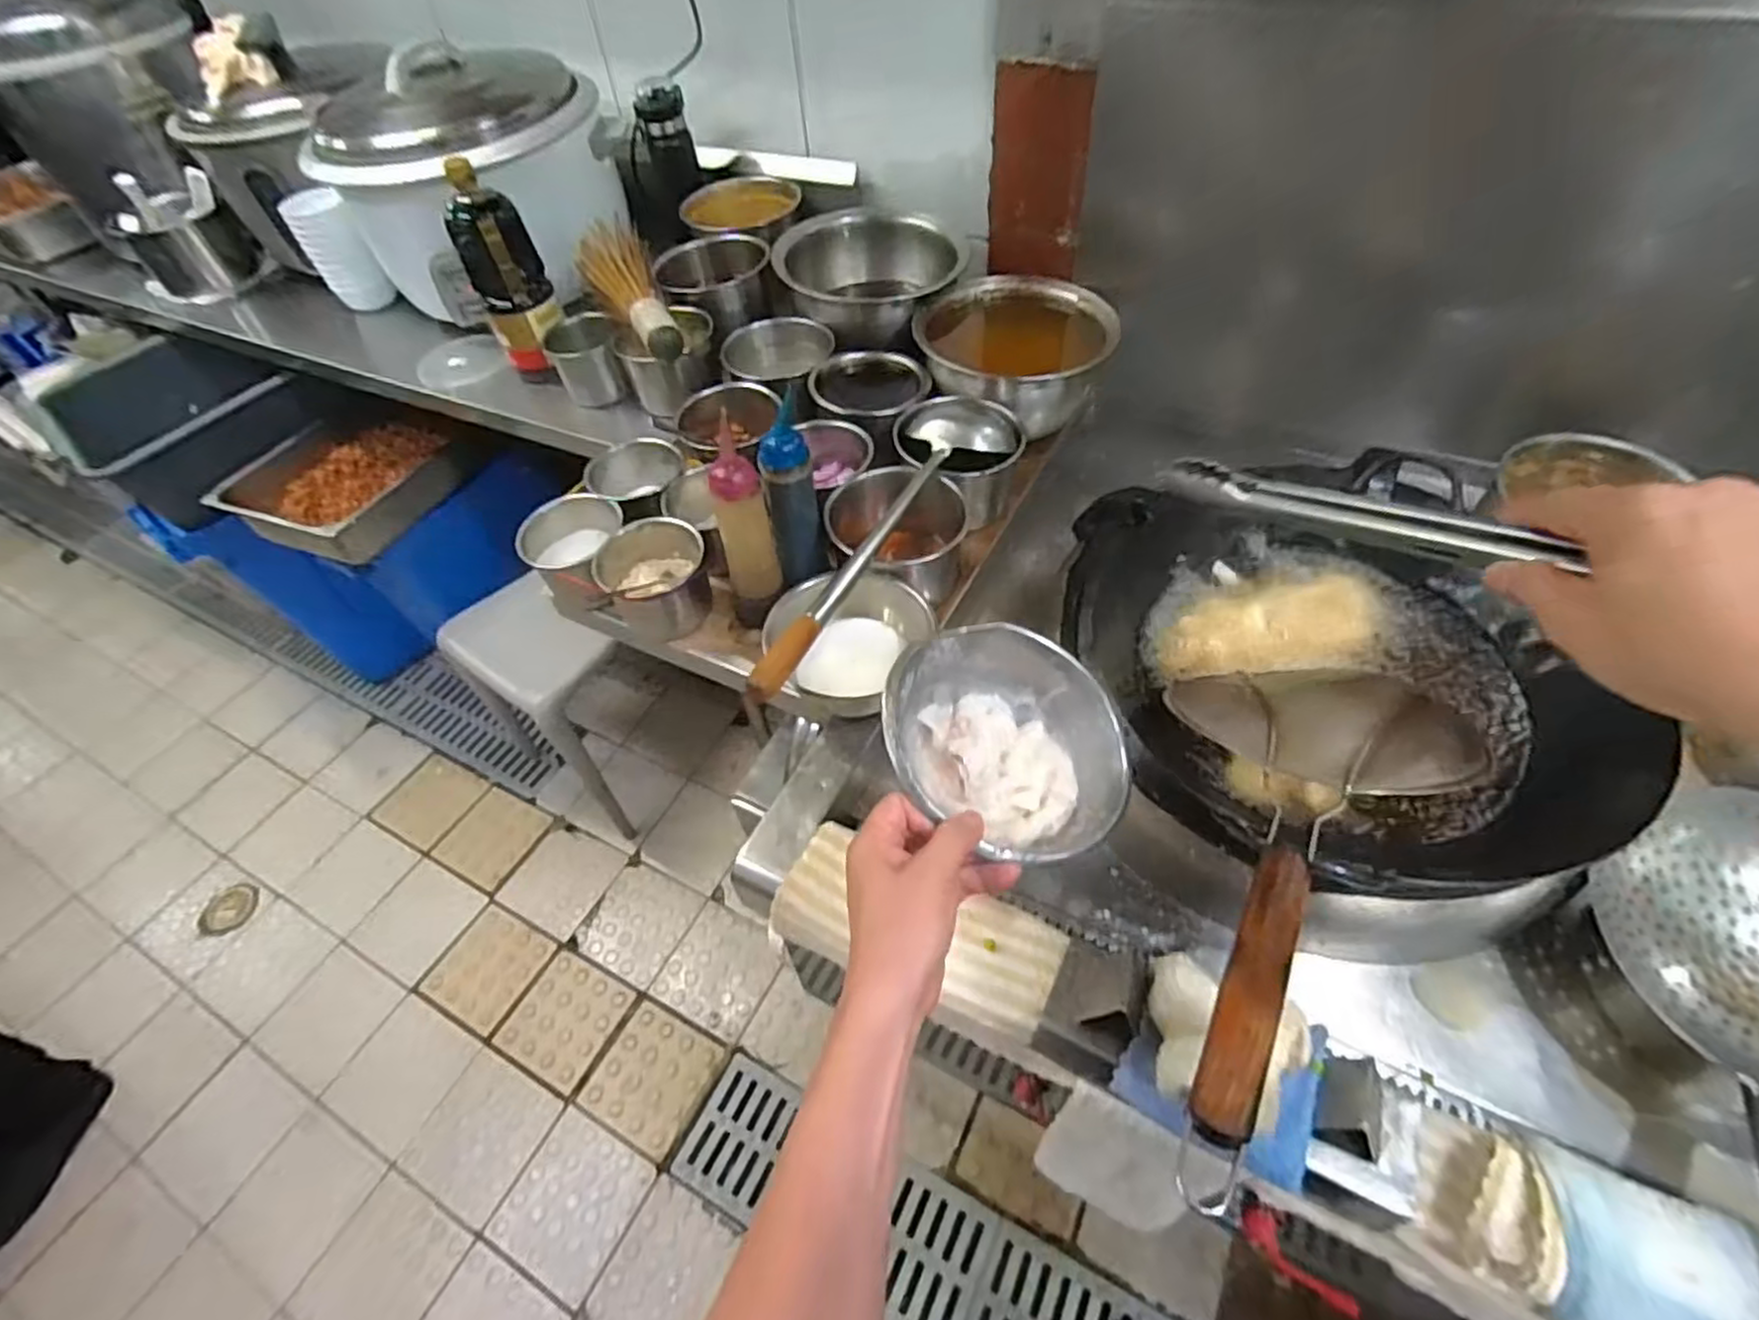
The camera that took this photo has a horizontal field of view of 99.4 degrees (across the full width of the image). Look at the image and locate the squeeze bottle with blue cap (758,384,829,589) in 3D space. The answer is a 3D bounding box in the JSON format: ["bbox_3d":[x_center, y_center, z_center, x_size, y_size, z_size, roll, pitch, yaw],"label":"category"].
[{"bbox_3d":[-0.093,-0.170,0.795,0.052,0.212,0.050,-10,50,-3],"label":"squeeze bottle with blue cap"}]

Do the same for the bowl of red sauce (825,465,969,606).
[{"bbox_3d":[0.020,-0.137,0.860,0.144,0.113,0.129,12,53,14],"label":"bowl of red sauce"}]

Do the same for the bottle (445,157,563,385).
[{"bbox_3d":[-0.528,-0.545,1.069,0.098,0.282,0.109,-23,52,-13],"label":"bottle"}]

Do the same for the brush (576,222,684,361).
[{"bbox_3d":[-0.345,-0.506,1.022,0.088,0.070,0.284,-23,52,-13],"label":"brush"}]

